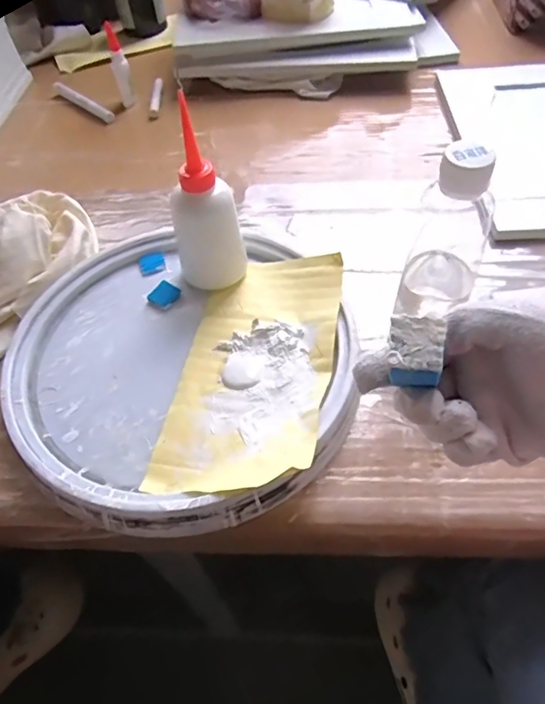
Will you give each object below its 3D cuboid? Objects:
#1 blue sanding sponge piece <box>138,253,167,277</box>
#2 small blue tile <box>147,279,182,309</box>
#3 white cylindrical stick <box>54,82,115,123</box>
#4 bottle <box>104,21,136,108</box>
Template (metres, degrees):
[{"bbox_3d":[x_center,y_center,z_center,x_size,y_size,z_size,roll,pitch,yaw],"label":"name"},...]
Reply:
[{"bbox_3d":[-0.120,-0.089,0.531,0.024,0.004,0.028,-18,53,-9],"label":"blue sanding sponge piece"},{"bbox_3d":[-0.102,-0.054,0.502,0.025,0.005,0.026,30,60,25],"label":"small blue tile"},{"bbox_3d":[-0.273,-0.360,0.769,0.127,0.016,0.017,35,64,26],"label":"white cylindrical stick"},{"bbox_3d":[-0.211,-0.394,0.735,0.023,0.093,0.032,-24,54,-13],"label":"bottle"}]

